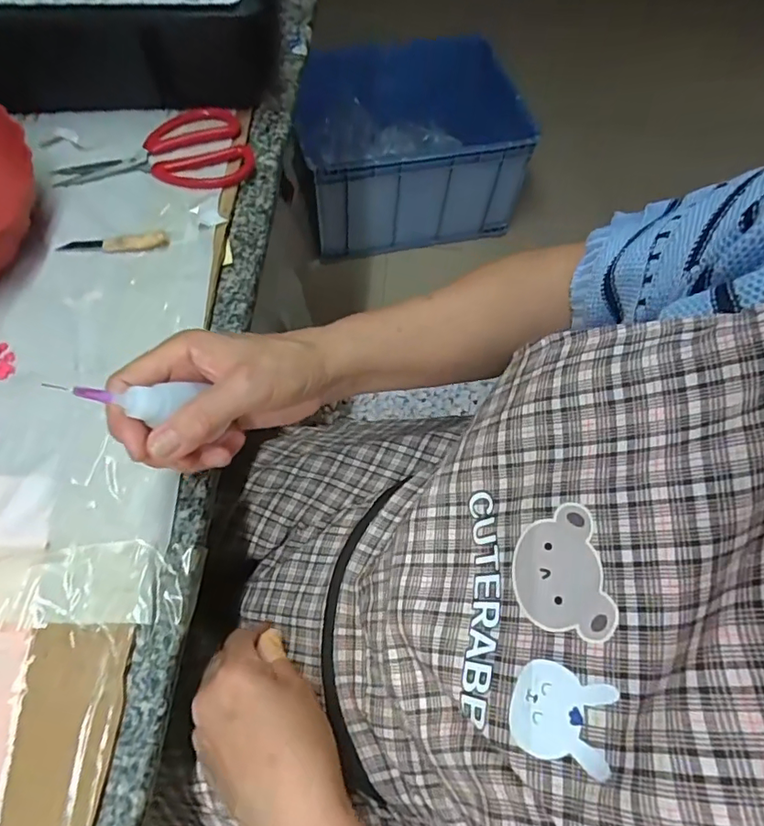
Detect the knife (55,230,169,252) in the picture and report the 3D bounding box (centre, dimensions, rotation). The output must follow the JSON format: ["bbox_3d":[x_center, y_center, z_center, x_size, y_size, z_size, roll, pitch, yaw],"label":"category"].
[{"bbox_3d":[-0.215,-0.136,0.423,0.083,0.009,0.015,-2,64,-4],"label":"knife"}]

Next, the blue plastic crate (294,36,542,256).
[{"bbox_3d":[0.096,-0.678,1.363,0.527,0.290,0.400,-13,65,-9],"label":"blue plastic crate"}]

